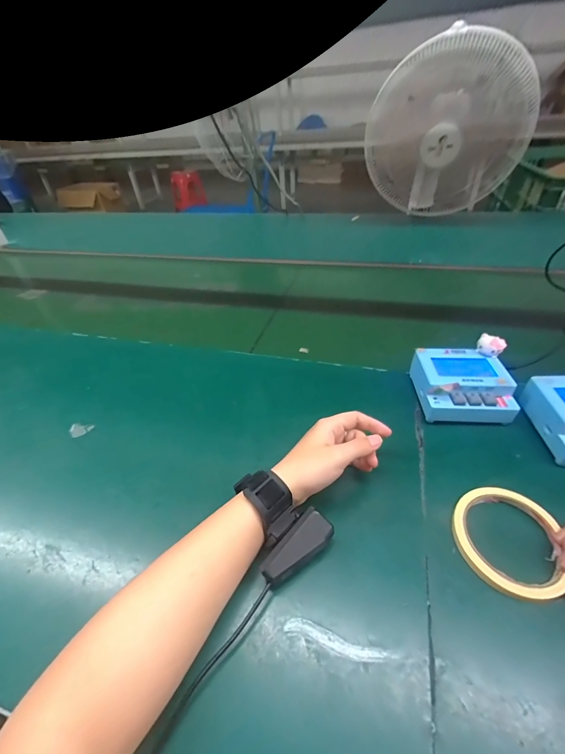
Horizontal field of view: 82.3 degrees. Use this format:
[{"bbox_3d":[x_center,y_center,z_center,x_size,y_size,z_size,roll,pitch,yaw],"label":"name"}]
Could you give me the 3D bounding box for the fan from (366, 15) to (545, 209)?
[{"bbox_3d":[0.463,-0.678,0.895,0.408,0.437,0.215,-8,52,57],"label":"fan"}]

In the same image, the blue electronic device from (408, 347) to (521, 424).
[{"bbox_3d":[0.228,0.007,0.414,0.102,0.041,0.103,-1,42,5],"label":"blue electronic device"}]

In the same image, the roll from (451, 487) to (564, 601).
[{"bbox_3d":[0.204,0.146,0.294,0.087,0.013,0.093,-3,41,3],"label":"roll"}]

